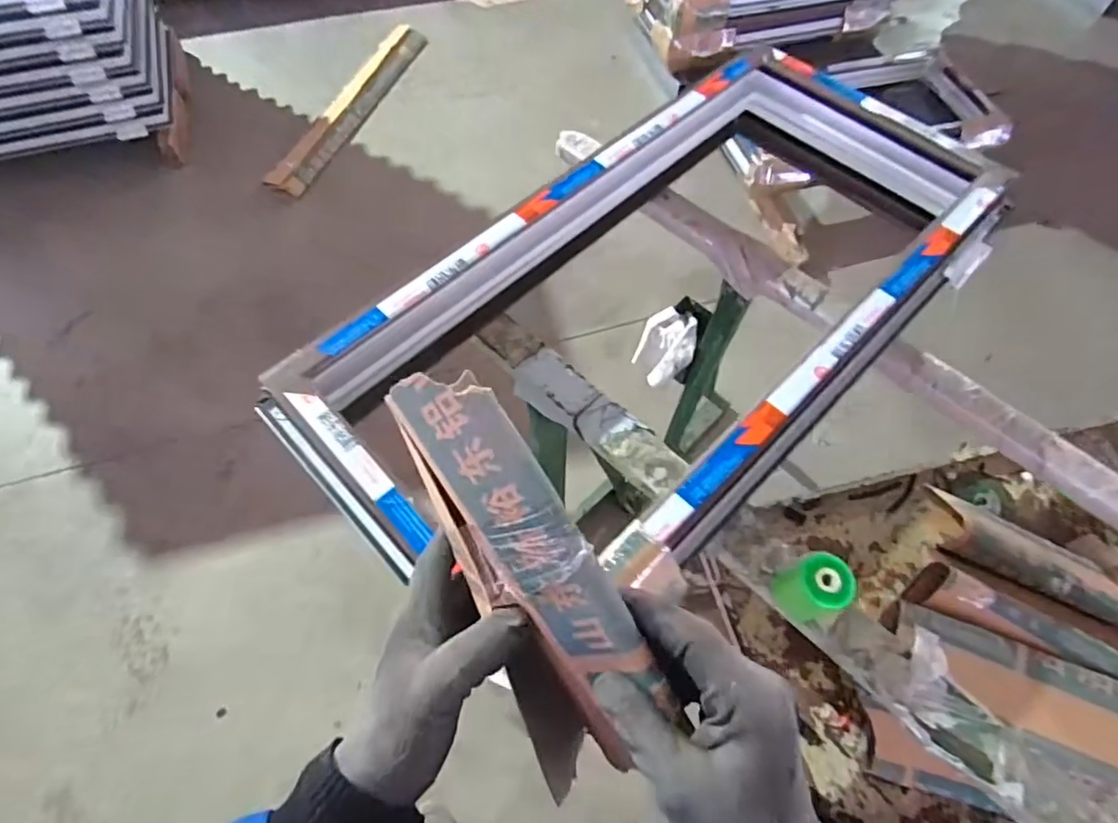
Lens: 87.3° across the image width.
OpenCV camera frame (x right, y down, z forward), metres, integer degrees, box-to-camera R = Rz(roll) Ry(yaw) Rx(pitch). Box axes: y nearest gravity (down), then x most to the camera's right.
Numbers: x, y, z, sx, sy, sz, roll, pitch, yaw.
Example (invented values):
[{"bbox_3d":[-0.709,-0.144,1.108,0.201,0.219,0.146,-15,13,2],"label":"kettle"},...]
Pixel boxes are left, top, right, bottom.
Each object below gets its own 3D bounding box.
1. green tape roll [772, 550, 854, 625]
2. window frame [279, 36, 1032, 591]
[{"bbox_3d":[0.285,0.201,0.658,0.059,0.091,0.069,-16,62,-9],"label":"green tape roll"},{"bbox_3d":[0.160,-0.146,0.801,0.992,0.143,0.484,-39,68,-20],"label":"window frame"}]

